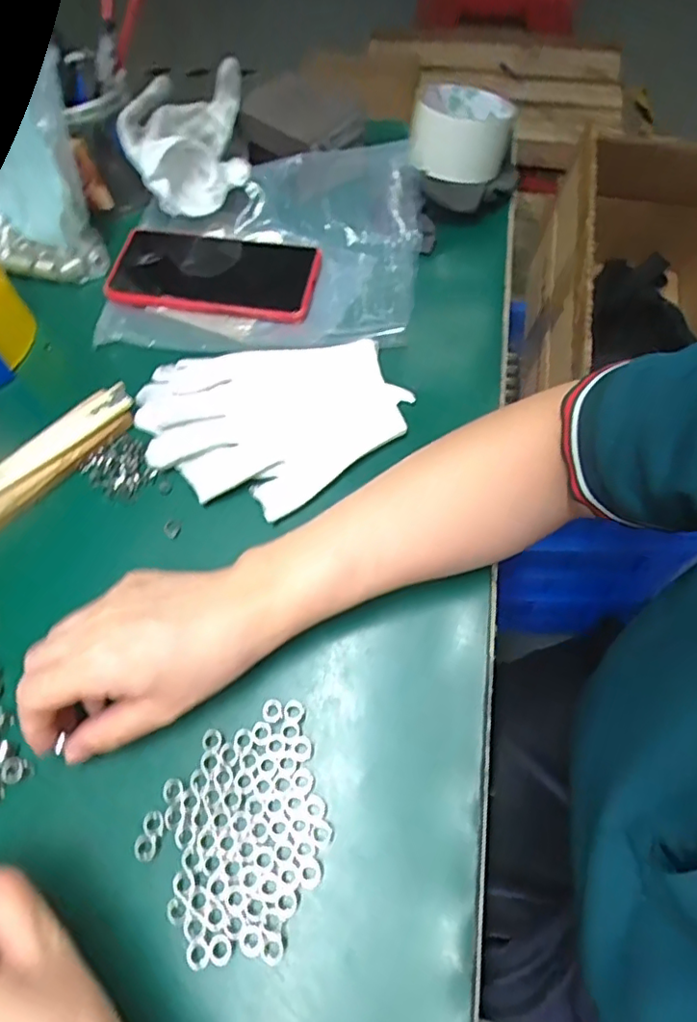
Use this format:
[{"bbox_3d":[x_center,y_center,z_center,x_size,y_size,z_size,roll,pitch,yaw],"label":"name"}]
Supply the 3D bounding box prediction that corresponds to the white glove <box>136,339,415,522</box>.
[{"bbox_3d":[-0.054,-0.060,0.383,0.181,0.017,0.122,-4,62,0],"label":"white glove"}]

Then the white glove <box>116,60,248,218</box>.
[{"bbox_3d":[-0.135,-0.309,0.481,0.095,0.069,0.134,-8,62,-2],"label":"white glove"}]

